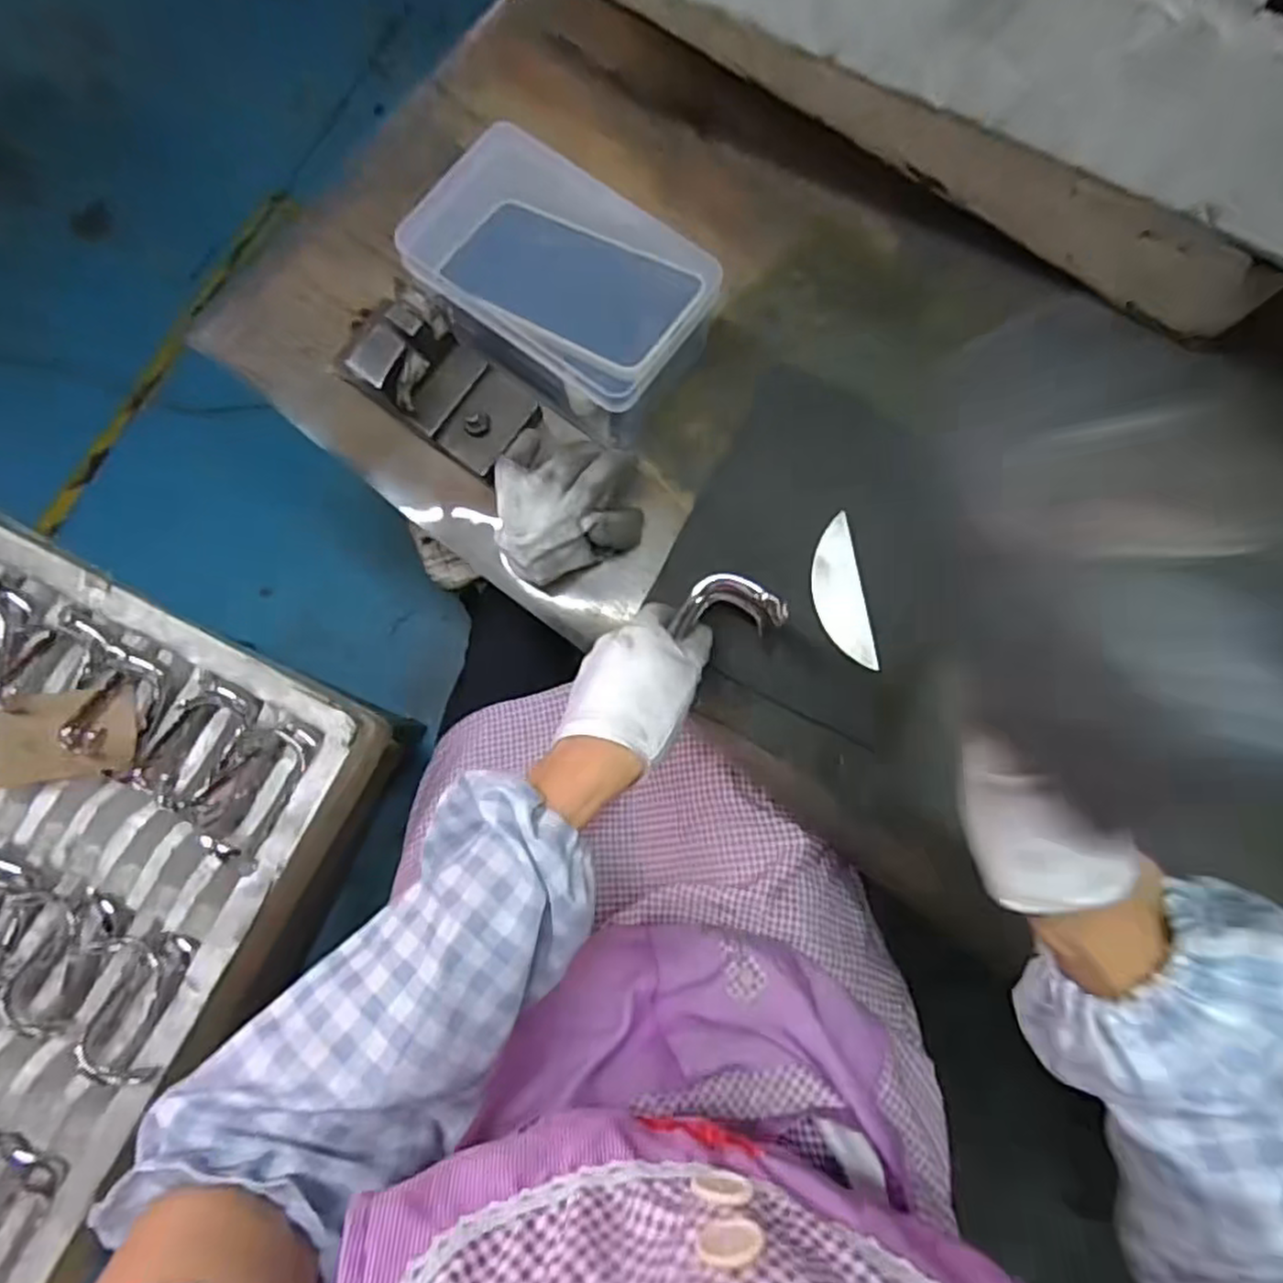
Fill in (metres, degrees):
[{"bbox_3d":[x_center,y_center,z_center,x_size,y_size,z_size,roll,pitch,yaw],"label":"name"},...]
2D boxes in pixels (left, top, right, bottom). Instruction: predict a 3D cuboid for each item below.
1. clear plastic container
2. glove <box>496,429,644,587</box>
[{"bbox_3d":[-0.048,-0.222,0.462,0.177,0.066,0.125,35,83,5],"label":"clear plastic container"},{"bbox_3d":[-0.045,-0.081,0.461,0.090,0.066,0.083,-4,81,-1],"label":"glove"}]

